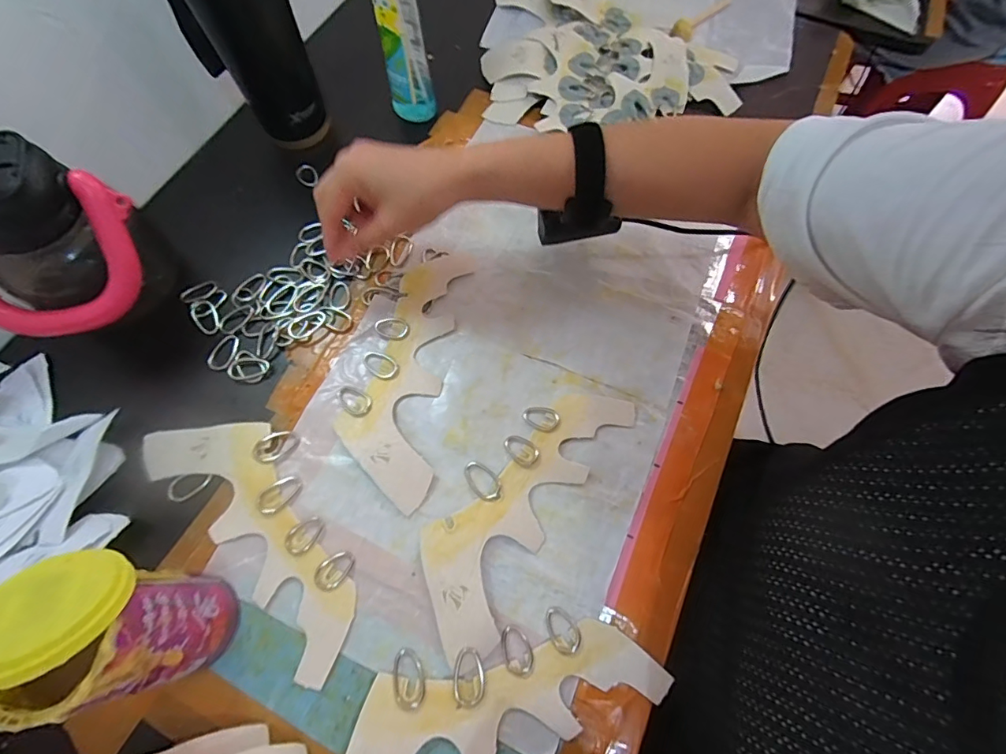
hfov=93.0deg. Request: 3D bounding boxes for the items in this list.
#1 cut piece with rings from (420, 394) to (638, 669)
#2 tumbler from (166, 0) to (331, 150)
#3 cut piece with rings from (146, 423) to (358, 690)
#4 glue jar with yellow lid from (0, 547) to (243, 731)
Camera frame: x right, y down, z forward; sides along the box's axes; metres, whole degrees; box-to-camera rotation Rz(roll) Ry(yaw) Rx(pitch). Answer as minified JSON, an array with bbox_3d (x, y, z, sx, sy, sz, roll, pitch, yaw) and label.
[{"bbox_3d":[0.012,0.090,0.361,0.079,0.009,0.215,33,71,13],"label":"cut piece with rings"},{"bbox_3d":[-0.230,-0.310,0.425,0.089,0.200,0.068,-32,71,-13],"label":"tumbler"},{"bbox_3d":[-0.175,0.105,0.357,0.087,0.007,0.219,-42,73,-16],"label":"cut piece with rings"},{"bbox_3d":[-0.210,0.138,0.267,0.056,0.149,0.068,-10,67,-5],"label":"glue jar with yellow lid"}]

